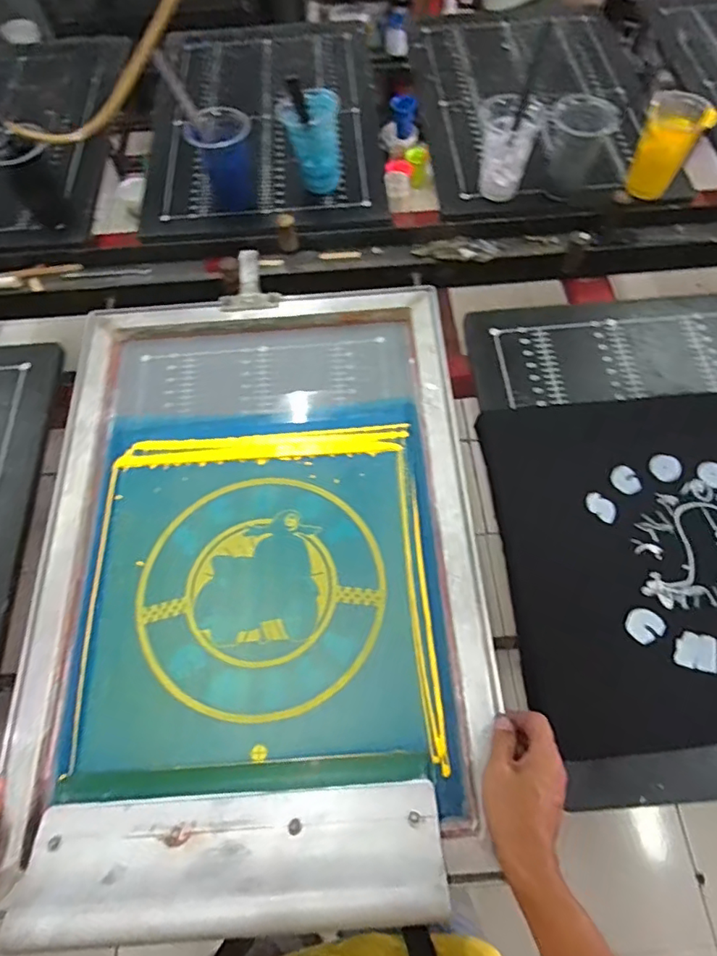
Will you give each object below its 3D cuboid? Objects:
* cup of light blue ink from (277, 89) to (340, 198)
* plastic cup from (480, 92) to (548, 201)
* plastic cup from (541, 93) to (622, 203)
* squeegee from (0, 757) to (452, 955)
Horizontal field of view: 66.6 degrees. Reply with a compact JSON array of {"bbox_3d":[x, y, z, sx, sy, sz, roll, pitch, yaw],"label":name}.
[{"bbox_3d":[-0.071,-0.514,0.834,0.084,0.137,0.076,-3,63,0],"label":"cup of light blue ink"},{"bbox_3d":[0.223,-0.490,0.826,0.085,0.117,0.088,-1,63,1],"label":"plastic cup"},{"bbox_3d":[0.321,-0.479,0.810,0.086,0.118,0.087,-1,63,1],"label":"plastic cup"},{"bbox_3d":[-0.105,0.320,0.467,0.343,0.032,0.118,-4,42,0],"label":"squeegee"}]

